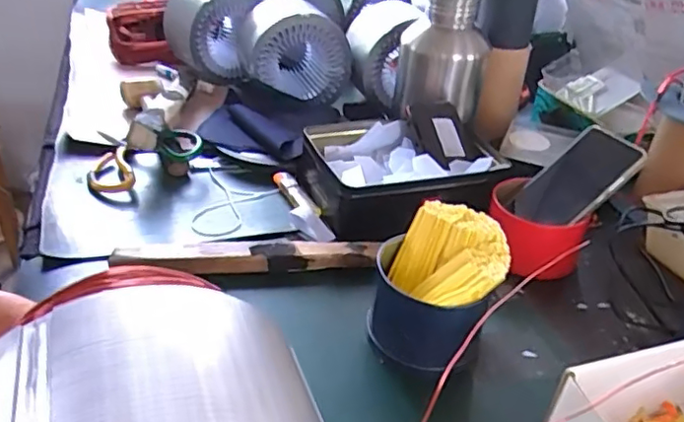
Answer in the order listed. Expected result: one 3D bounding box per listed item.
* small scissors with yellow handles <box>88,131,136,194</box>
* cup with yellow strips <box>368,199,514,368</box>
[{"bbox_3d":[-0.287,-0.059,0.720,0.049,0.025,0.144,-12,36,-21],"label":"small scissors with yellow handles"},{"bbox_3d":[0.078,0.066,0.496,0.101,0.101,0.109,3,32,-2],"label":"cup with yellow strips"}]

